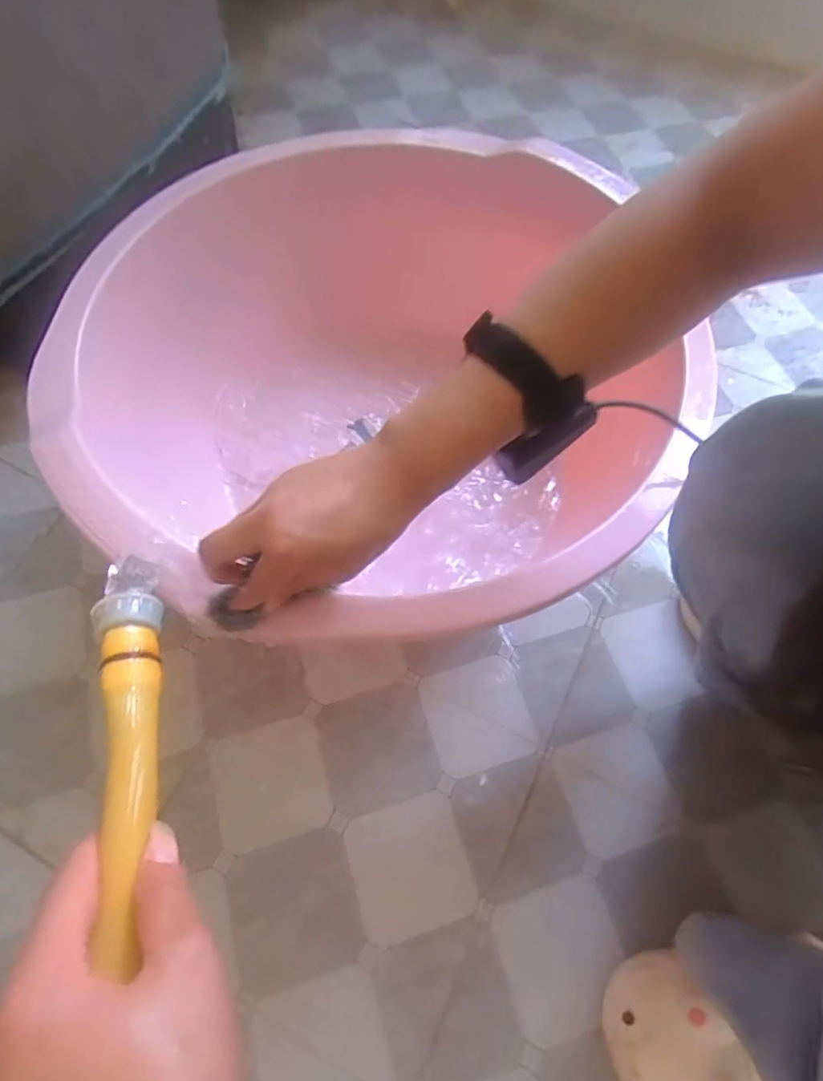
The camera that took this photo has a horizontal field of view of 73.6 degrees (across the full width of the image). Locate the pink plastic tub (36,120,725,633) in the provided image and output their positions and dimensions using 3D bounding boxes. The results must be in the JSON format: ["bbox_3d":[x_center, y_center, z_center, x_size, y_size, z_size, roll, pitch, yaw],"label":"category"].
[{"bbox_3d":[-0.051,-0.148,0.577,0.537,0.226,0.561,1,64,-2],"label":"pink plastic tub"}]

